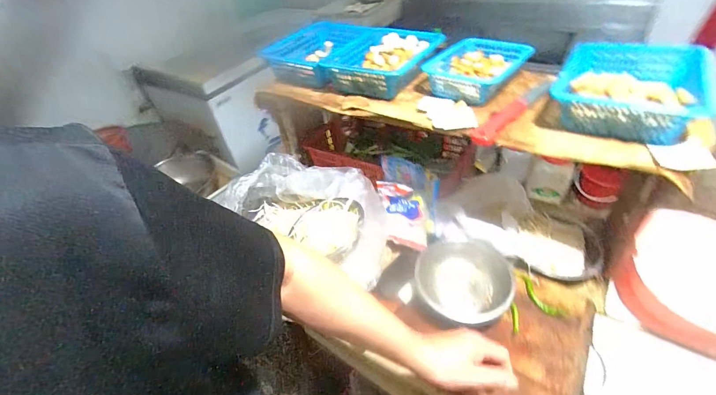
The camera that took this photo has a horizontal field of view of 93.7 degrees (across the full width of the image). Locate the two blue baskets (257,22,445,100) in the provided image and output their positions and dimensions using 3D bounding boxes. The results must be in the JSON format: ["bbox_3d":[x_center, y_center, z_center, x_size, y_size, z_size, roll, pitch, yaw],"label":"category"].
[{"bbox_3d":[-0.011,-0.354,0.829,0.381,0.080,0.271,18,50,26],"label":"two blue baskets"}]

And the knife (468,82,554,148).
[{"bbox_3d":[0.290,-0.167,0.627,0.038,0.019,0.247,31,56,35],"label":"knife"}]

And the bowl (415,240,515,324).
[{"bbox_3d":[0.219,0.163,0.671,0.181,0.055,0.174,-5,43,5],"label":"bowl"}]

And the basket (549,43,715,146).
[{"bbox_3d":[0.465,-0.197,0.587,0.191,0.070,0.249,17,49,25],"label":"basket"}]

